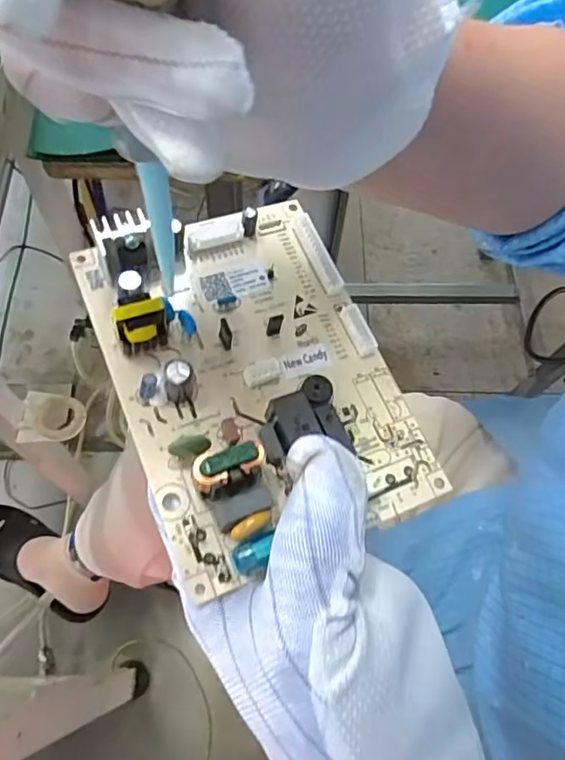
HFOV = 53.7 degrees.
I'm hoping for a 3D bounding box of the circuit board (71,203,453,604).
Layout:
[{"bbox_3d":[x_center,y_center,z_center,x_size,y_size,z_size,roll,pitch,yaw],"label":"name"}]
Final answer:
[{"bbox_3d":[-0.012,-0.010,0.203,0.097,0.032,0.140,-21,69,-12],"label":"circuit board"}]

